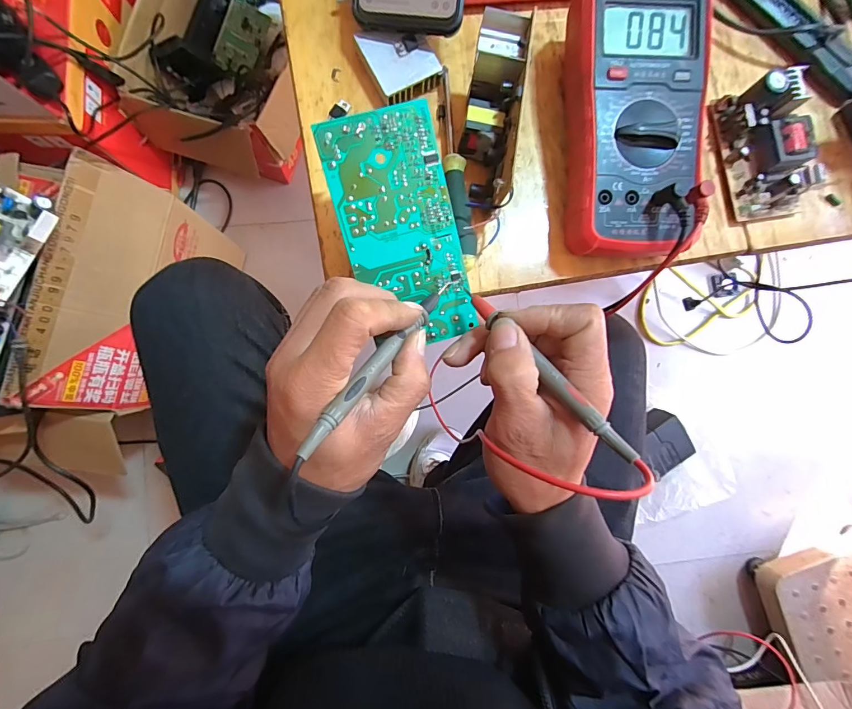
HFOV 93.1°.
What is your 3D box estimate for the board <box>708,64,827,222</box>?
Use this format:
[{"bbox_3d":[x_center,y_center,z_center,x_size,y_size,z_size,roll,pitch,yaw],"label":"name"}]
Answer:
[{"bbox_3d":[0.259,-0.155,0.302,0.053,0.034,0.095,-12,87,-3],"label":"board"}]

